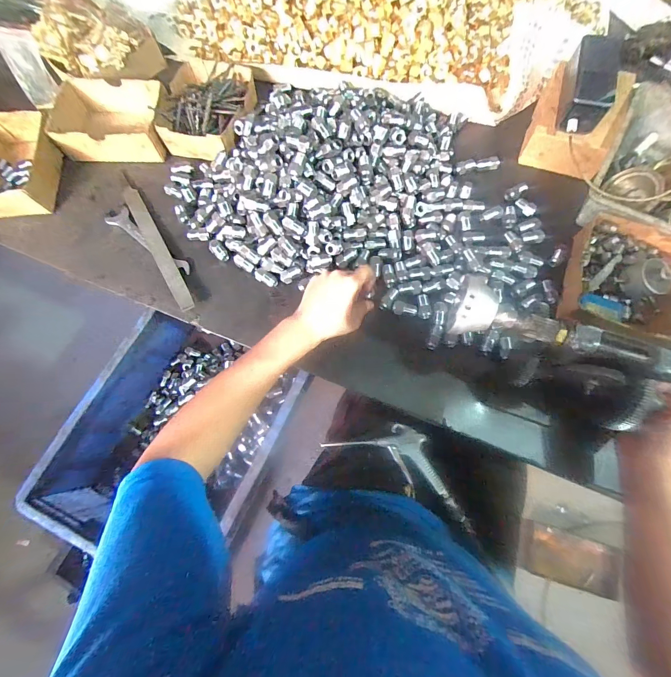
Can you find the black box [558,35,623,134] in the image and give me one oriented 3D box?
[{"bbox_3d":[0.378,-0.372,0.482,0.072,0.042,0.143,19,75,7],"label":"black box"}]

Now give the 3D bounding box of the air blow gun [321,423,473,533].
[{"bbox_3d":[0.114,0.195,0.531,0.243,0.031,0.094,28,76,10],"label":"air blow gun"}]

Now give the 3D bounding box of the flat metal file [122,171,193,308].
[{"bbox_3d":[-0.288,-0.160,0.514,0.025,0.012,0.285,-30,75,-7],"label":"flat metal file"}]

